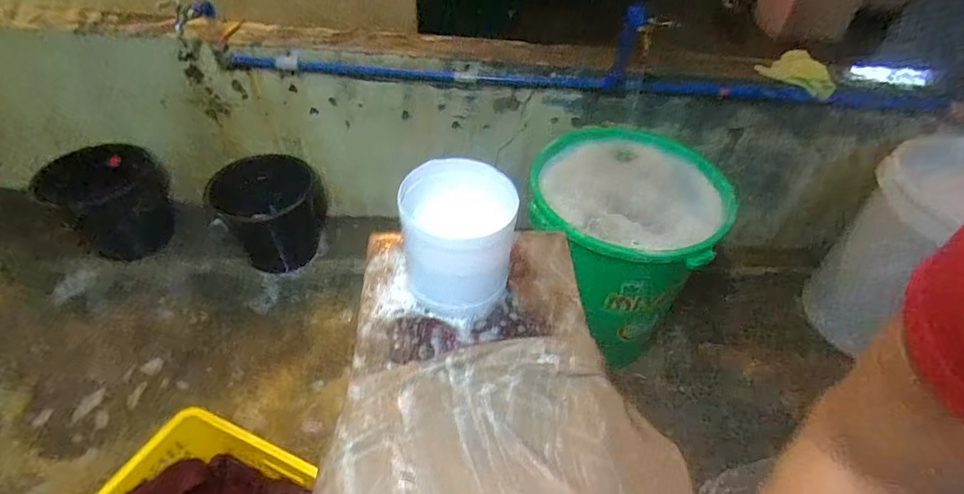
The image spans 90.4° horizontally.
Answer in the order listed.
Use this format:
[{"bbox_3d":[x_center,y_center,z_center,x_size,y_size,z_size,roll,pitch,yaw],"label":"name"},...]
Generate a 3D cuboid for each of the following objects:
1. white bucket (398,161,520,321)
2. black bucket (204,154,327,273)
[{"bbox_3d":[-0.035,-0.008,0.661,0.137,0.171,0.135,2,46,-2],"label":"white bucket"},{"bbox_3d":[-0.665,-0.117,1.532,0.321,0.259,0.321,2,46,-2],"label":"black bucket"}]

